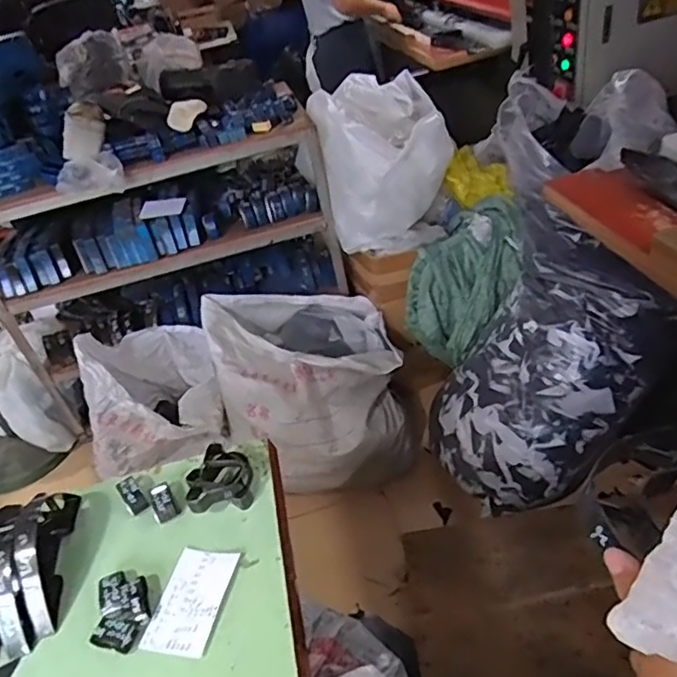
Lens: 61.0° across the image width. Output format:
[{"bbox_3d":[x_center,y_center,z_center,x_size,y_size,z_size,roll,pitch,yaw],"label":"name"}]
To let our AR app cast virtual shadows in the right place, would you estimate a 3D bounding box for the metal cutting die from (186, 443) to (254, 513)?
[{"bbox_3d":[-0.206,0.239,0.989,0.109,0.055,0.118,-2,40,2],"label":"metal cutting die"}]

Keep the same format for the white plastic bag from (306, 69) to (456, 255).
[{"bbox_3d":[0.129,-0.520,1.747,0.408,0.423,0.343,-3,40,1],"label":"white plastic bag"}]

